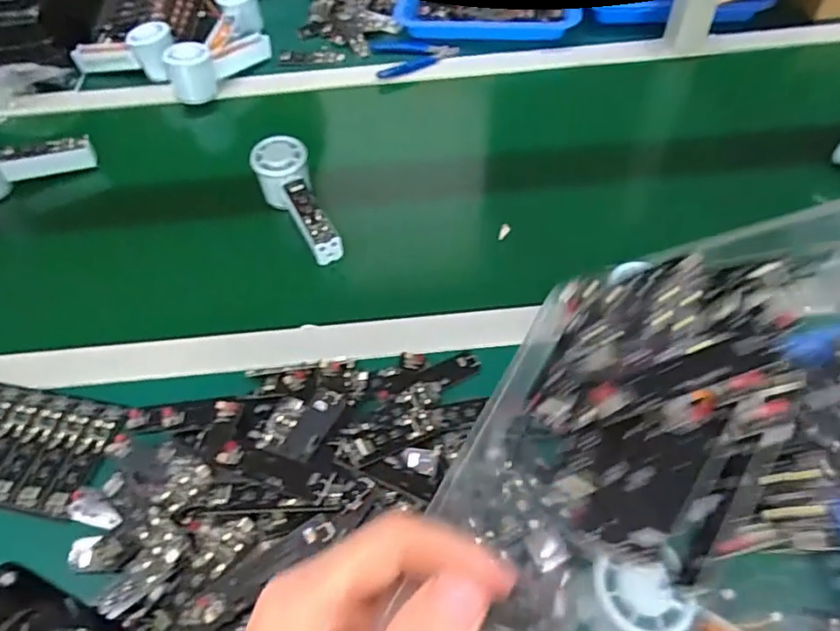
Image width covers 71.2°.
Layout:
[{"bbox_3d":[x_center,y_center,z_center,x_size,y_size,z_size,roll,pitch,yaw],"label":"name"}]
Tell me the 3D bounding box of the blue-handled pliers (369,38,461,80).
[{"bbox_3d":[-0.007,-0.367,0.822,0.112,0.012,0.091,-8,53,-4],"label":"blue-handled pliers"}]

